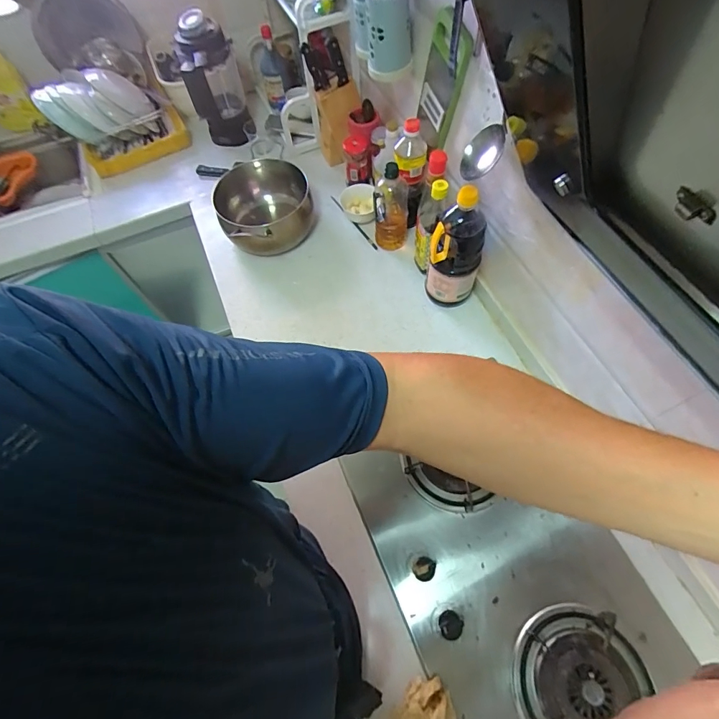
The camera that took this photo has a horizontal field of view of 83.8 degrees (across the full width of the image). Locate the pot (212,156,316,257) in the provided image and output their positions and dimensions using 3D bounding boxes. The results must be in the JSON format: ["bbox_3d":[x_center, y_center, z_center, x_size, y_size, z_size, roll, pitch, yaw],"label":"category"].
[{"bbox_3d":[-0.251,-0.405,1.080,0.246,0.133,0.265,-2,62,3],"label":"pot"}]

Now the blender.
[{"bbox_3d":[-0.413,-0.790,1.177,0.165,0.315,0.197,-23,63,-8],"label":"blender"}]

